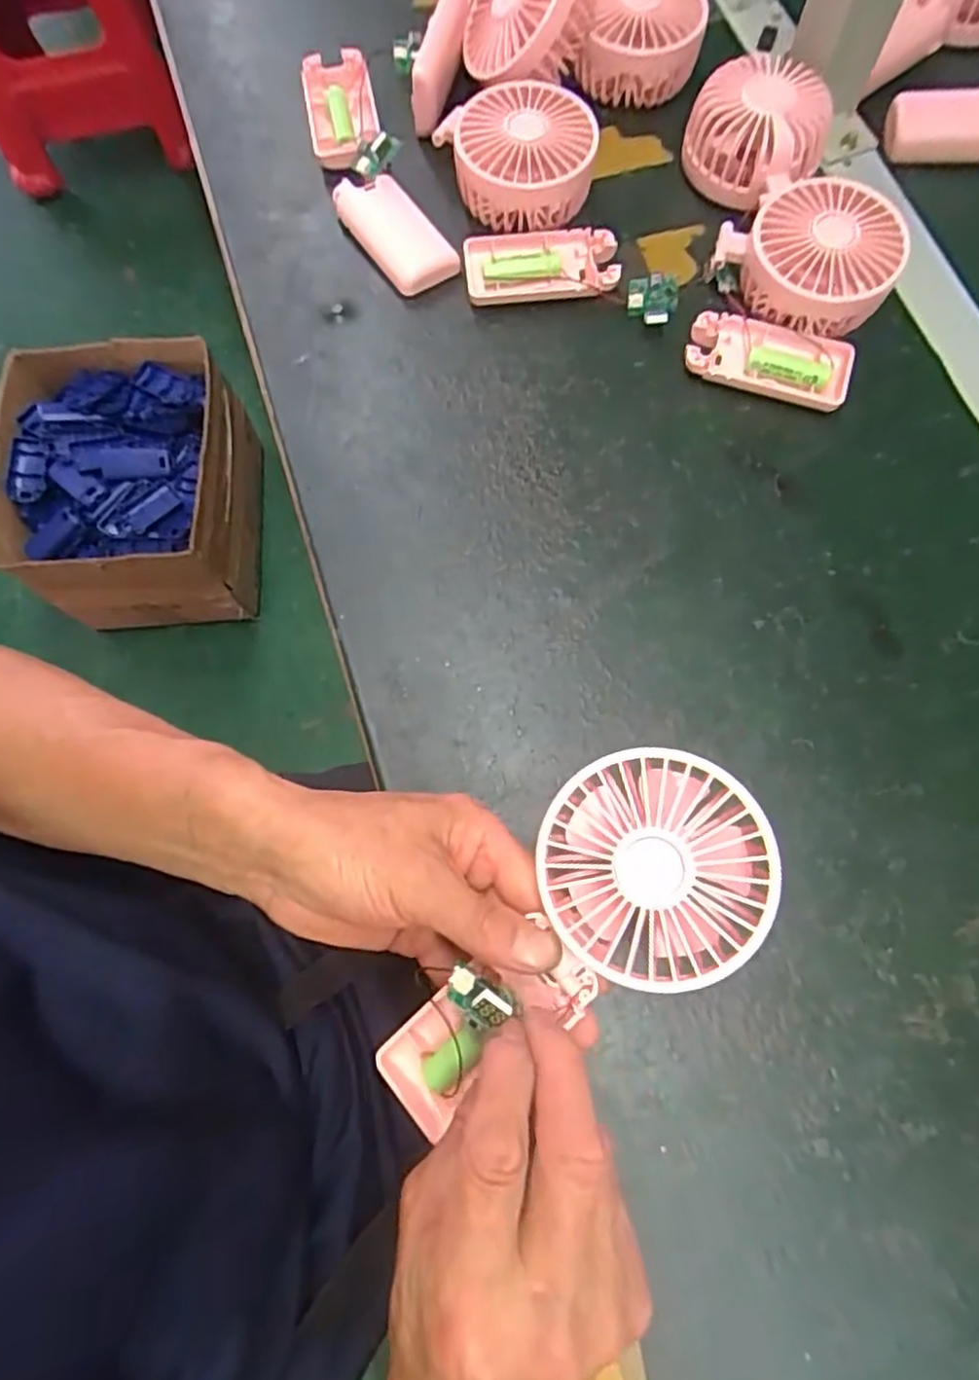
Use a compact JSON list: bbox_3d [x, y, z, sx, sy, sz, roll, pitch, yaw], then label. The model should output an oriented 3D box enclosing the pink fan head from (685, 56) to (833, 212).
[{"bbox_3d":[0.170,-0.358,0.450,0.081,0.046,0.081,0,74,1],"label":"pink fan head"}]

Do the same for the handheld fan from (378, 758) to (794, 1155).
[{"bbox_3d":[0.024,0.100,0.266,0.183,0.038,0.084,-45,77,11],"label":"handheld fan"}]

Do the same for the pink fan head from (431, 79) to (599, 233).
[{"bbox_3d":[0.020,-0.338,0.443,0.090,0.041,0.089,-19,74,-4],"label":"pink fan head"}]

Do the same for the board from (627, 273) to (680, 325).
[{"bbox_3d":[0.099,-0.236,0.421,0.030,0.006,0.025,2,113,3],"label":"board"}]

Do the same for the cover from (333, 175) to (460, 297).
[{"bbox_3d":[-0.061,-0.288,0.440,0.040,0.018,0.087,-34,76,-8],"label":"cover"}]

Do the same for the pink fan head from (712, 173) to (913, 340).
[{"bbox_3d":[0.196,-0.259,0.418,0.089,0.041,0.088,0,74,1],"label":"pink fan head"}]

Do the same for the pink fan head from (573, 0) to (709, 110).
[{"bbox_3d":[0.104,-0.447,0.475,0.080,0.044,0.081,14,75,5],"label":"pink fan head"}]

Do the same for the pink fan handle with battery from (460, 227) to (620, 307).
[{"bbox_3d":[0.032,-0.265,0.435,0.094,0.017,0.042,-4,74,0],"label":"pink fan handle with battery"}]

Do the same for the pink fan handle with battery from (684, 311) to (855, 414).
[{"bbox_3d":[0.167,-0.199,0.418,0.095,0.014,0.047,17,75,6],"label":"pink fan handle with battery"}]

